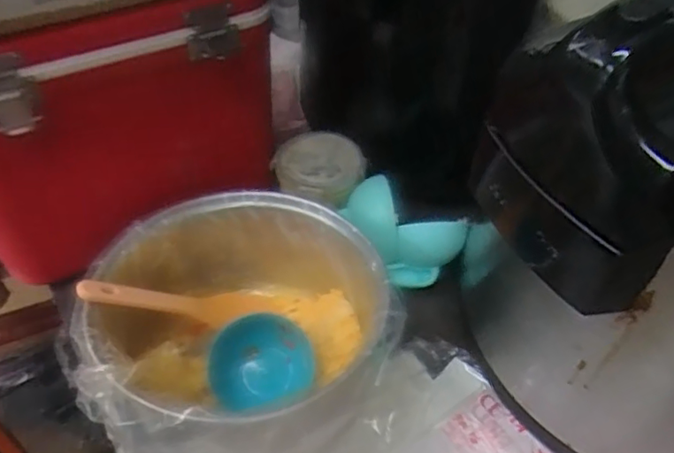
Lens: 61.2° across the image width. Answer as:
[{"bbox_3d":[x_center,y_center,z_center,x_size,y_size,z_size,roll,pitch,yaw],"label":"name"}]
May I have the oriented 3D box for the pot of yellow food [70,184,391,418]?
[{"bbox_3d":[-0.080,0.080,0.488,0.226,0.116,0.229,1,46,-1],"label":"pot of yellow food"}]

